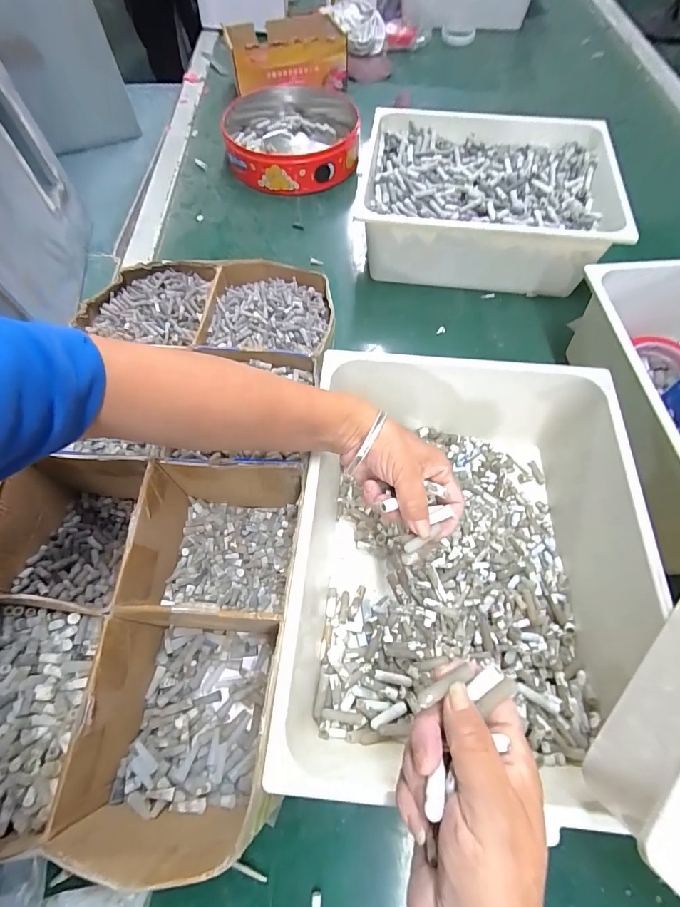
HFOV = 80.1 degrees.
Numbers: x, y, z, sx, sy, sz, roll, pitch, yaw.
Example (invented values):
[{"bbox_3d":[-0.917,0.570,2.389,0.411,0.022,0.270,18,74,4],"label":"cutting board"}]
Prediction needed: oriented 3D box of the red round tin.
[{"bbox_3d":[-0.092,-0.608,0.779,0.246,0.068,0.266,0,64,1],"label":"red round tin"}]

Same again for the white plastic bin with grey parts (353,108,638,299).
[{"bbox_3d":[0.216,-0.388,0.632,0.359,0.116,0.273,6,64,4],"label":"white plastic bin with grey parts"}]

